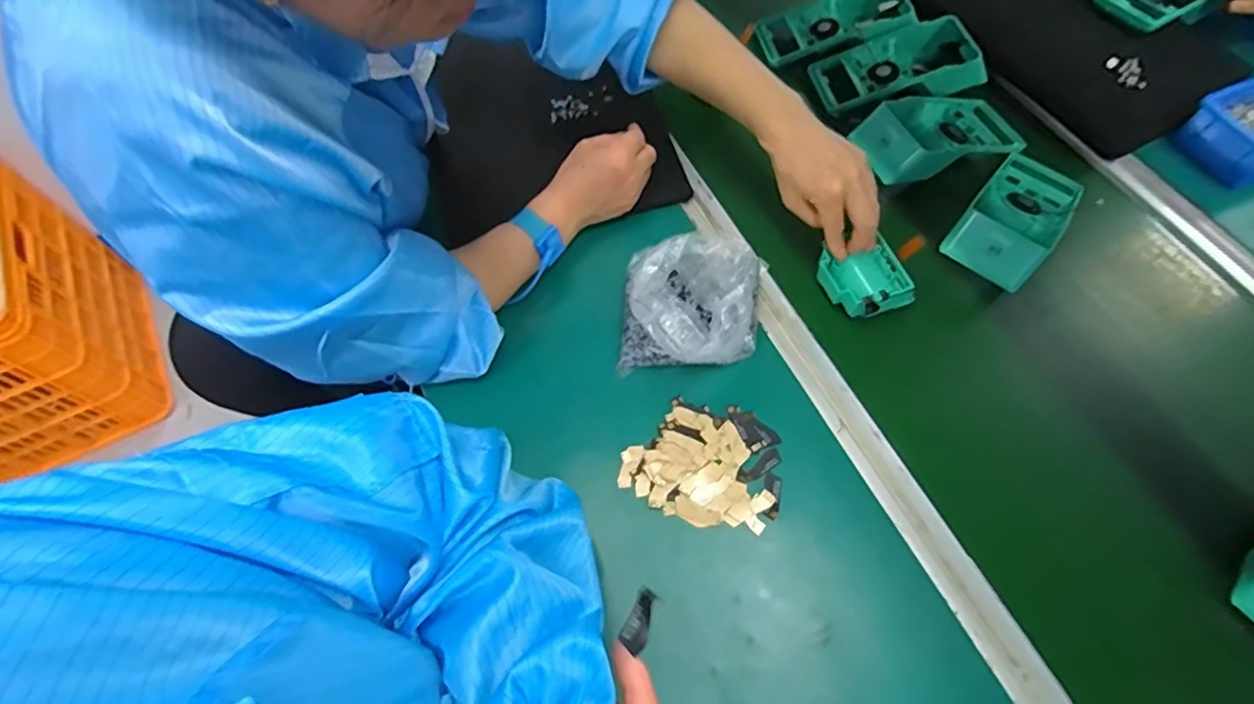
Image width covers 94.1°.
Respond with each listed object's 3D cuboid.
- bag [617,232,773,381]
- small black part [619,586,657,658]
[{"bbox_3d":[0.061,-0.046,0.516,0.126,0.053,0.126,4,64,3],"label":"bag"},{"bbox_3d":[0.006,0.139,0.303,0.013,0.006,0.030,18,68,7],"label":"small black part"}]

